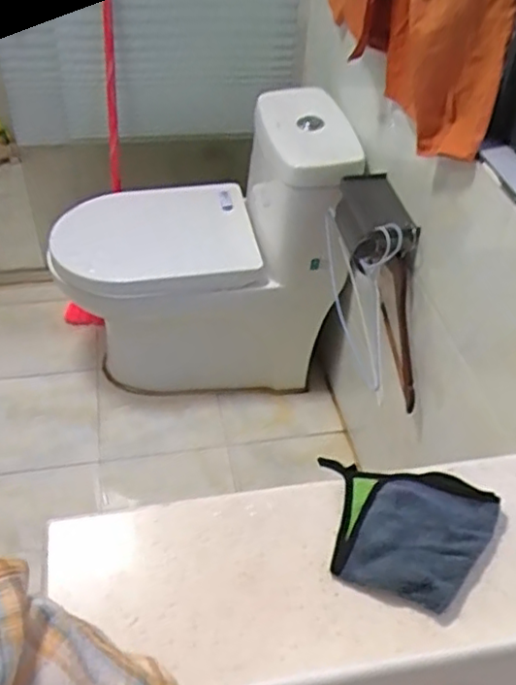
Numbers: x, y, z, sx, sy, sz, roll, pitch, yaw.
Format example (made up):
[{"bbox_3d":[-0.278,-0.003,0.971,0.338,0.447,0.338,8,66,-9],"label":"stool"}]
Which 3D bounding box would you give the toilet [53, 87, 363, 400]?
[{"bbox_3d":[-0.144,-0.216,1.584,0.646,0.676,0.487,-8,46,-11],"label":"toilet"}]

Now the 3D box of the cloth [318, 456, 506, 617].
[{"bbox_3d":[0.132,0.164,0.581,0.147,0.018,0.130,13,45,10],"label":"cloth"}]

